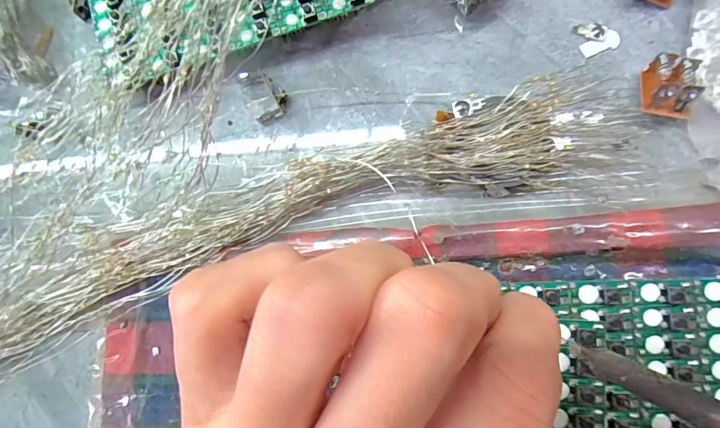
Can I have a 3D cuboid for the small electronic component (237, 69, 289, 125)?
[{"bbox_3d":[-0.045,-0.057,0.196,0.017,0.009,0.024,-28,81,3],"label":"small electronic component"}]

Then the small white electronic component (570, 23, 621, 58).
[{"bbox_3d":[0.106,-0.079,0.185,0.017,0.004,0.015,-19,82,5],"label":"small white electronic component"}]

